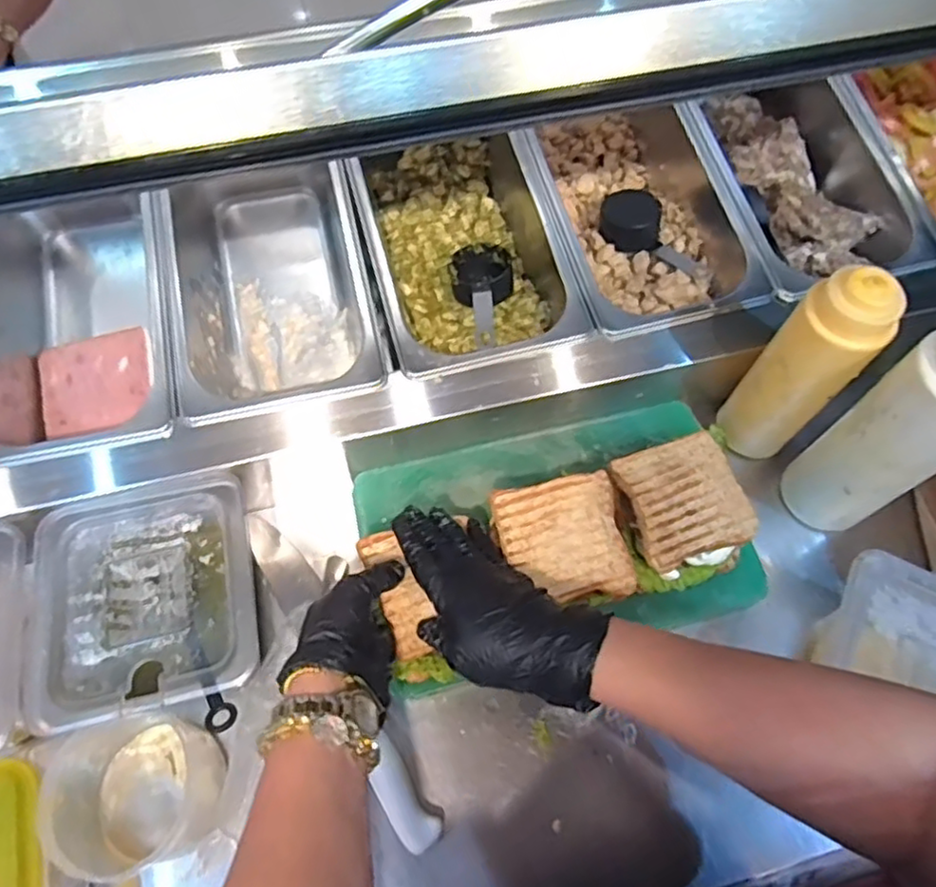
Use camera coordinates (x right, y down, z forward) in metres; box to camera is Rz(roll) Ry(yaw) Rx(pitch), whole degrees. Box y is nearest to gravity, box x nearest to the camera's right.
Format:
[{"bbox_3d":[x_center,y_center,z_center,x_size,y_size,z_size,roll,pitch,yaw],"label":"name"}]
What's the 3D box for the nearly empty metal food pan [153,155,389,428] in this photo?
[{"bbox_3d":[-0.188,-0.153,0.649,0.175,0.110,0.300,-12,65,-6],"label":"nearly empty metal food pan"}]

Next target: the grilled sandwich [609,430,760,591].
[{"bbox_3d":[0.177,0.056,0.559,0.099,0.055,0.112,-17,65,-9],"label":"grilled sandwich"}]

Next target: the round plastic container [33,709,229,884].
[{"bbox_3d":[-0.242,0.258,0.495,0.107,0.085,0.097,-14,65,-8],"label":"round plastic container"}]

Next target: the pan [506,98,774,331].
[{"bbox_3d":[0.165,-0.230,0.677,0.191,0.097,0.283,-17,65,-9],"label":"pan"}]

